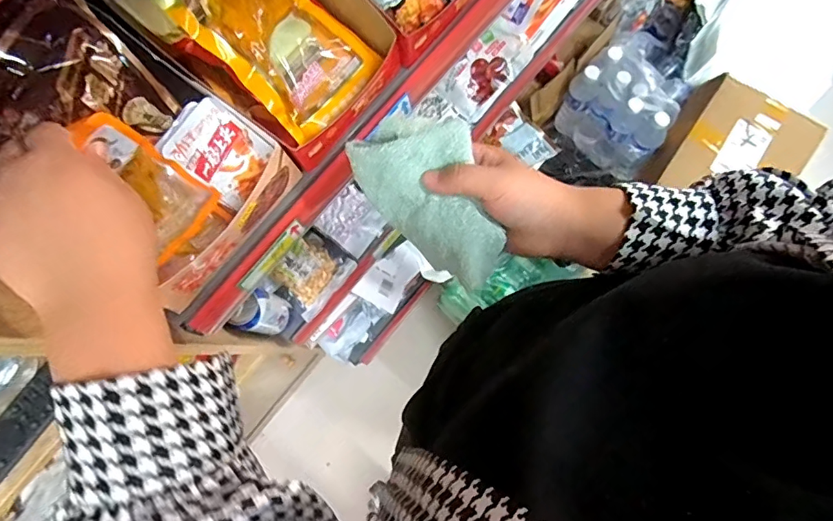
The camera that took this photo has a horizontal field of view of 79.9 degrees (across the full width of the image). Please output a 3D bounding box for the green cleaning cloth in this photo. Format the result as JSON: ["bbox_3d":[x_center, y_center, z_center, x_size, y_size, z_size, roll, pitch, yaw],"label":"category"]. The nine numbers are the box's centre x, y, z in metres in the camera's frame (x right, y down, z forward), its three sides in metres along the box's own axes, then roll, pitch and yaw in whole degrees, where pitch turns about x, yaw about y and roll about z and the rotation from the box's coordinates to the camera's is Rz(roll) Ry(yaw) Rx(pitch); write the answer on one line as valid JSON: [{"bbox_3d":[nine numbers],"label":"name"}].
[{"bbox_3d":[0.019,-0.053,0.394,0.134,0.071,0.076,43,78,11],"label":"green cleaning cloth"}]

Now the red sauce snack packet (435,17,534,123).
[{"bbox_3d":[0.120,-0.342,0.901,0.106,0.029,0.167,45,84,-5],"label":"red sauce snack packet"}]

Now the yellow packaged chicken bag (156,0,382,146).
[{"bbox_3d":[-0.148,-0.229,0.471,0.216,0.032,0.130,45,61,-24],"label":"yellow packaged chicken bag"}]

